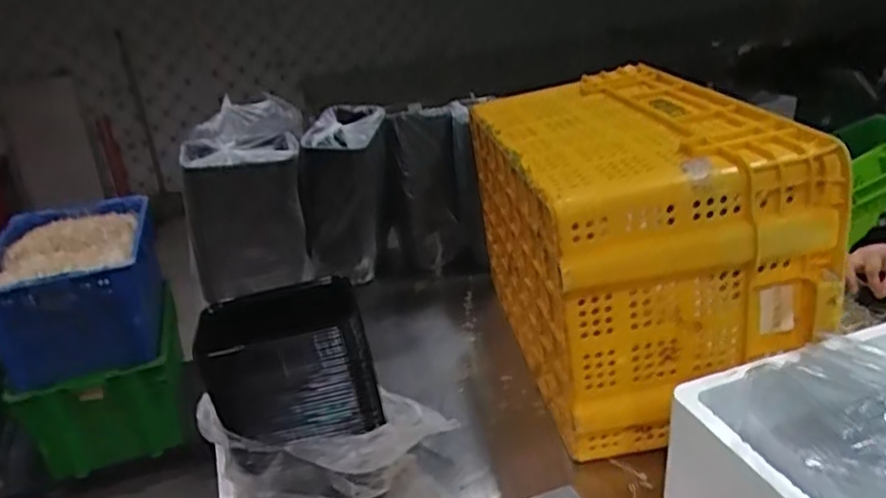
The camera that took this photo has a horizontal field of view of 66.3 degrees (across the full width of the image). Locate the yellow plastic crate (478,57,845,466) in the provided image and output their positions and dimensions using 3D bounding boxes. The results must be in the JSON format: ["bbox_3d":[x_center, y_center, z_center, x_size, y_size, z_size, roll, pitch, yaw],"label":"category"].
[{"bbox_3d":[0.257,-0.025,1.014,0.321,0.358,0.548,-7,24,-4],"label":"yellow plastic crate"}]

